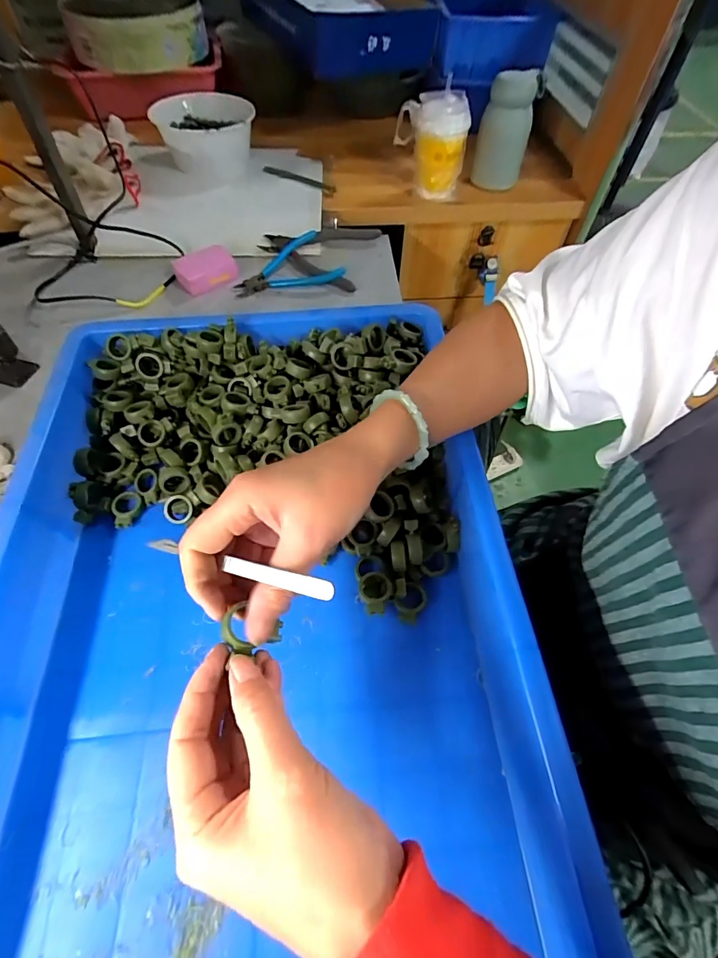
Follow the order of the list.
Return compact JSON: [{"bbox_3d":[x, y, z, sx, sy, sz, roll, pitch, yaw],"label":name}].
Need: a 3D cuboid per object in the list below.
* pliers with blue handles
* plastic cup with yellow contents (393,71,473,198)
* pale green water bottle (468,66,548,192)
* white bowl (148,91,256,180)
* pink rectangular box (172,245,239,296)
[{"bbox_3d":[-0.105,-0.308,0.614,0.149,0.024,0.104,-10,58,-8],"label":"pliers with blue handles"},{"bbox_3d":[0.111,-0.523,0.682,0.103,0.131,0.072,-6,57,-5],"label":"plastic cup with yellow contents"},{"bbox_3d":[0.236,-0.554,0.699,0.078,0.158,0.076,15,58,9],"label":"pale green water bottle"},{"bbox_3d":[-0.265,-0.596,0.753,0.164,0.077,0.167,-2,57,-2],"label":"white bowl"},{"bbox_3d":[-0.209,-0.289,0.595,0.082,0.029,0.063,-23,60,-15],"label":"pink rectangular box"}]

